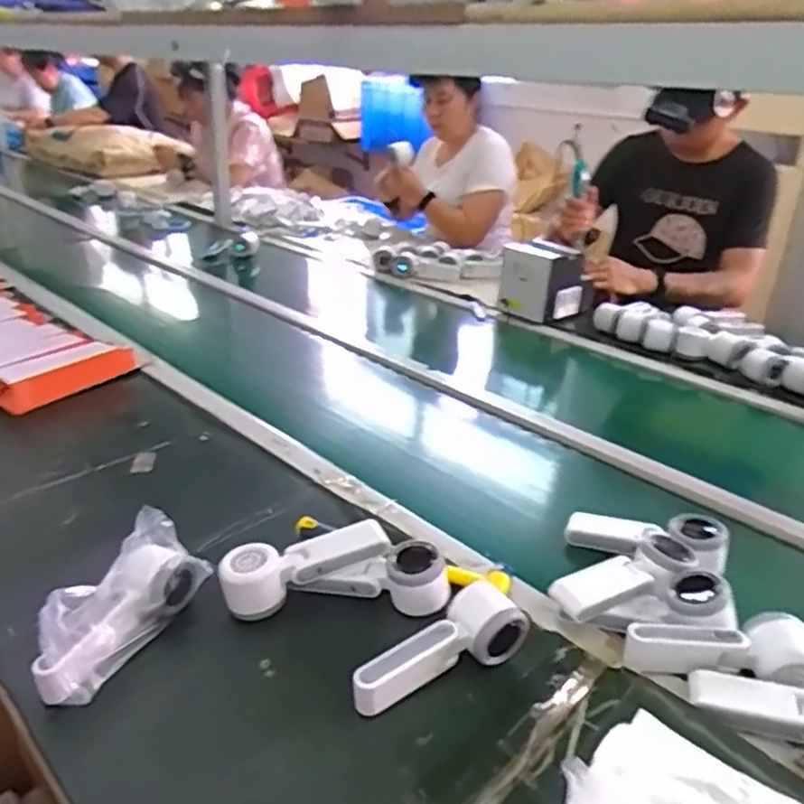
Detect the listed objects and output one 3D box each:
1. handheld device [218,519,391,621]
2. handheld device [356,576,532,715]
[{"bbox_3d":[-0.098,0.173,0.702,0.169,0.057,0.064,-10,29,-22],"label":"handheld device"},{"bbox_3d":[0.030,0.219,0.609,0.162,0.055,0.057,-14,31,-29],"label":"handheld device"}]

